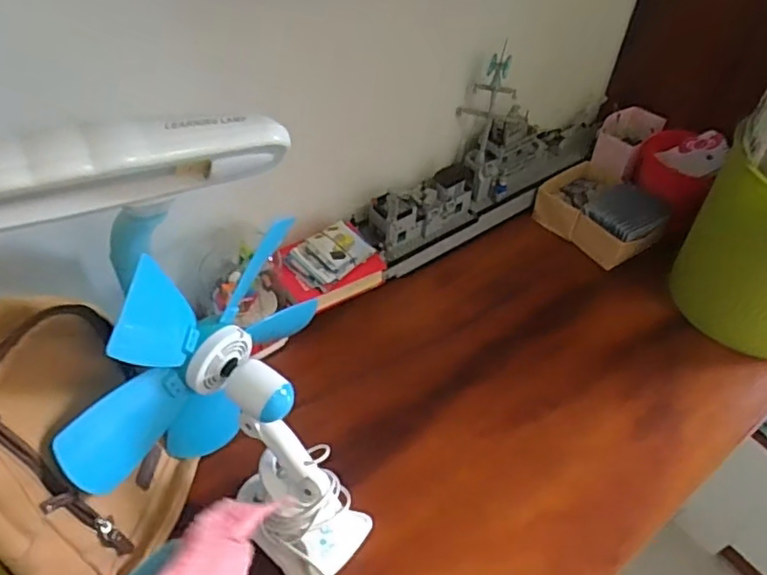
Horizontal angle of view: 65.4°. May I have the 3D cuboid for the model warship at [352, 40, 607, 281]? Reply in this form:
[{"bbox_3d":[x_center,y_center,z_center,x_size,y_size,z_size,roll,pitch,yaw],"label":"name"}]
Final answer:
[{"bbox_3d":[0.184,-0.211,0.929,0.531,0.231,0.093,-28,56,-27],"label":"model warship"}]

